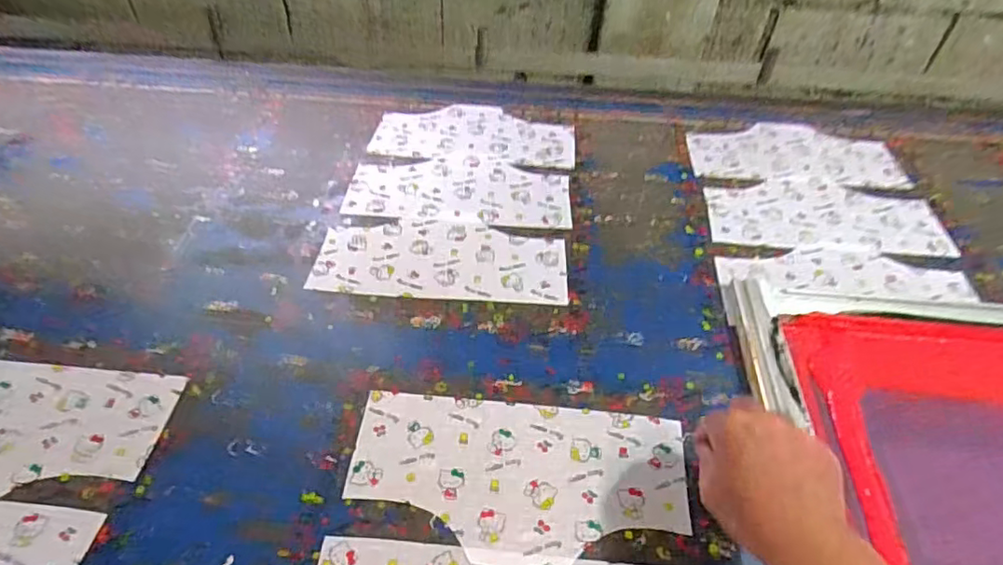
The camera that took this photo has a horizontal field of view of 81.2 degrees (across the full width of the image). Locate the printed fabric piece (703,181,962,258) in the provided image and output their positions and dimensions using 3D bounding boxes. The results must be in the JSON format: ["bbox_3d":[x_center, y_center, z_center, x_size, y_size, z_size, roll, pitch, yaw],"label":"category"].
[{"bbox_3d":[0.444,-0.092,0.805,0.314,0.006,0.145,3,45,1],"label":"printed fabric piece"}]

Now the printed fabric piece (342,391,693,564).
[{"bbox_3d":[0.015,0.177,0.536,0.302,0.006,0.150,5,45,4],"label":"printed fabric piece"}]

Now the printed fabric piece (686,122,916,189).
[{"bbox_3d":[0.451,-0.205,0.910,0.316,0.006,0.158,3,45,1],"label":"printed fabric piece"}]

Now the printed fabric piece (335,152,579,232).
[{"bbox_3d":[-0.057,-0.136,0.832,0.306,0.004,0.150,4,45,2],"label":"printed fabric piece"}]

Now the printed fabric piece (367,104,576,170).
[{"bbox_3d":[-0.041,-0.239,0.932,0.310,0.007,0.154,6,45,4],"label":"printed fabric piece"}]

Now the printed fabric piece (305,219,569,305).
[{"bbox_3d":[-0.074,-0.030,0.731,0.304,0.004,0.134,2,45,1],"label":"printed fabric piece"}]

